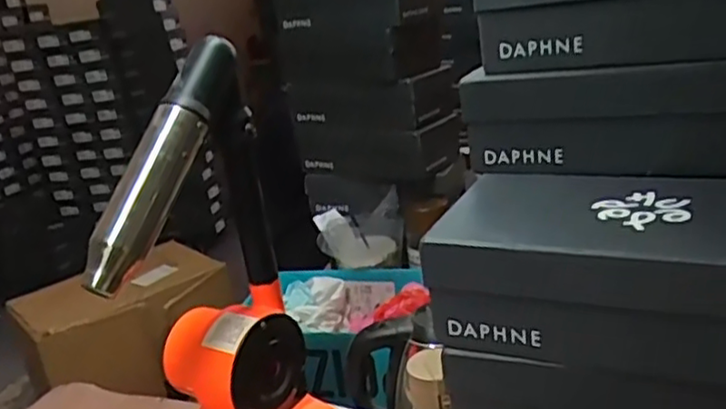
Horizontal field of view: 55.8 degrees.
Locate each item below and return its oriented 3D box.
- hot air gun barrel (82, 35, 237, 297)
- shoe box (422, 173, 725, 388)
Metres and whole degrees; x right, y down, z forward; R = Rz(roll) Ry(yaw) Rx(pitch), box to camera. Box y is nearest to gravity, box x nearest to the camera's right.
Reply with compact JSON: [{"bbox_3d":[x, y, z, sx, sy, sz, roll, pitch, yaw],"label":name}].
[{"bbox_3d":[-0.192,-0.040,0.661,0.048,0.051,0.270,9,69,38],"label":"hot air gun barrel"},{"bbox_3d":[0.213,0.048,0.530,0.286,0.094,0.161,2,22,25],"label":"shoe box"}]

